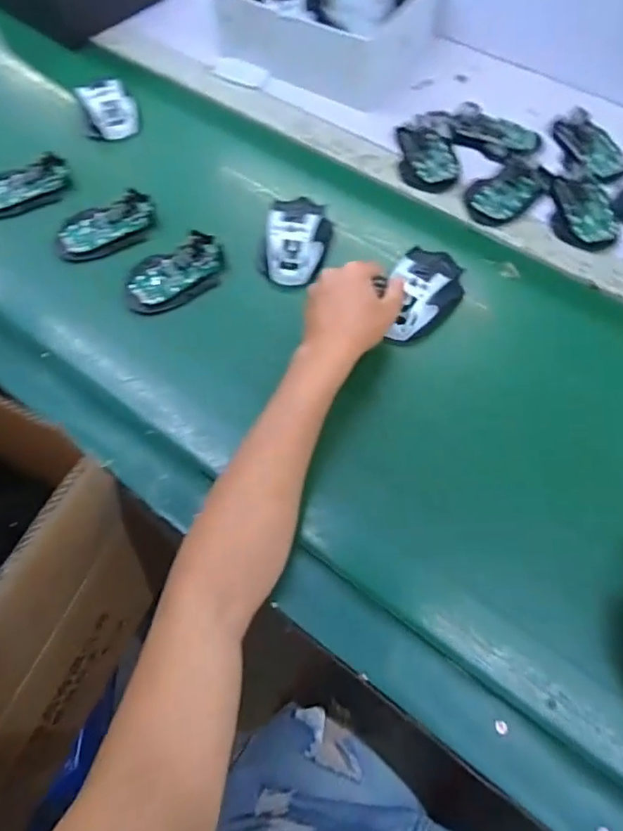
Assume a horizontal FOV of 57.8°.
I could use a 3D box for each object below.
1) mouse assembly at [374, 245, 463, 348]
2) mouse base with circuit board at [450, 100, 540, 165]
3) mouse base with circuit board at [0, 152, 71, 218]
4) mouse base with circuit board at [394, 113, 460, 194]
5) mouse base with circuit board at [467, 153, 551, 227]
[{"bbox_3d":[0.112,-0.123,0.573,0.065,0.040,0.111,30,67,16],"label":"mouse assembly"},{"bbox_3d":[0.222,-0.340,0.683,0.104,0.027,0.055,21,65,12],"label":"mouse base with circuit board"},{"bbox_3d":[-0.341,-0.270,0.664,0.107,0.016,0.071,-20,64,-8],"label":"mouse base with circuit board"},{"bbox_3d":[0.141,-0.316,0.681,0.066,0.019,0.113,-1,63,1],"label":"mouse base with circuit board"},{"bbox_3d":[0.223,-0.261,0.648,0.113,0.012,0.064,-38,68,-16],"label":"mouse base with circuit board"}]

